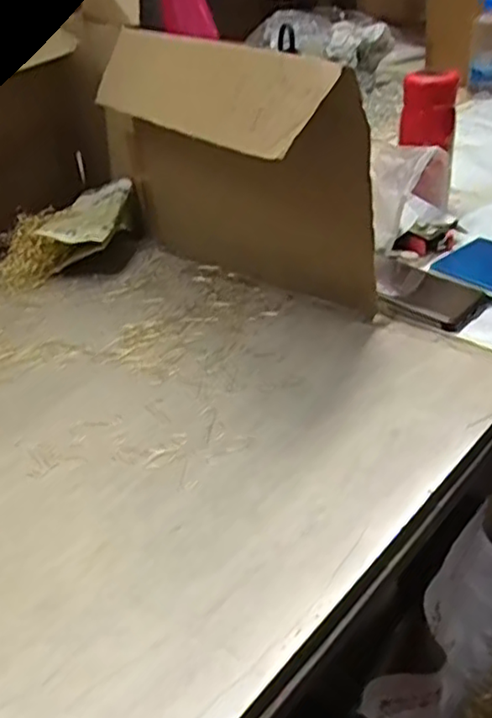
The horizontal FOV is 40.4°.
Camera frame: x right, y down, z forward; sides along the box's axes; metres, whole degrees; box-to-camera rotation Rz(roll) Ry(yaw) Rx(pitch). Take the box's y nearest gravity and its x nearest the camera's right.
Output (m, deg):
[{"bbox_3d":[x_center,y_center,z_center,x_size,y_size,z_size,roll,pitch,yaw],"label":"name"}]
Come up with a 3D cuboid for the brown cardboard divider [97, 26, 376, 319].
[{"bbox_3d":[-0.025,-0.199,0.724,0.115,0.263,0.380,-24,39,-26],"label":"brown cardboard divider"}]

